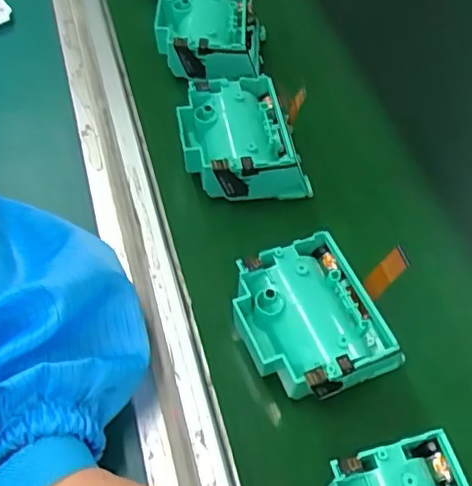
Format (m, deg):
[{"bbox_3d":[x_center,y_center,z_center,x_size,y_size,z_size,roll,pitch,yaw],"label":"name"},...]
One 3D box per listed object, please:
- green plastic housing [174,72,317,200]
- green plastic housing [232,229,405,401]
[{"bbox_3d":[0.001,-0.067,0.370,0.076,0.034,0.080,-9,58,-9],"label":"green plastic housing"},{"bbox_3d":[0.038,0.039,0.294,0.067,0.022,0.078,-18,59,-14],"label":"green plastic housing"}]

